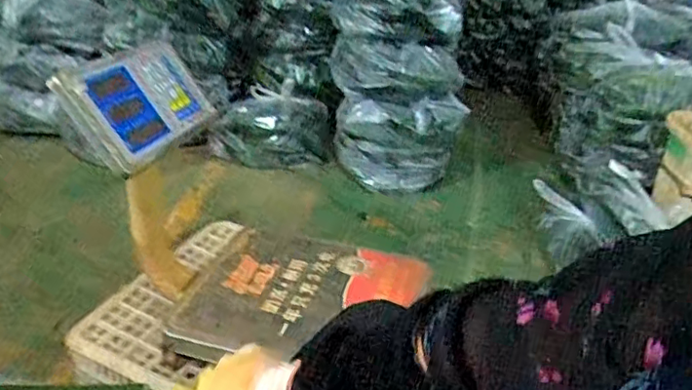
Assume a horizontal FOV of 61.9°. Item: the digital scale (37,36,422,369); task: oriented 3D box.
[{"bbox_3d":[-0.111,0.017,0.813,0.464,0.343,0.291,9,31,9],"label":"digital scale"}]

